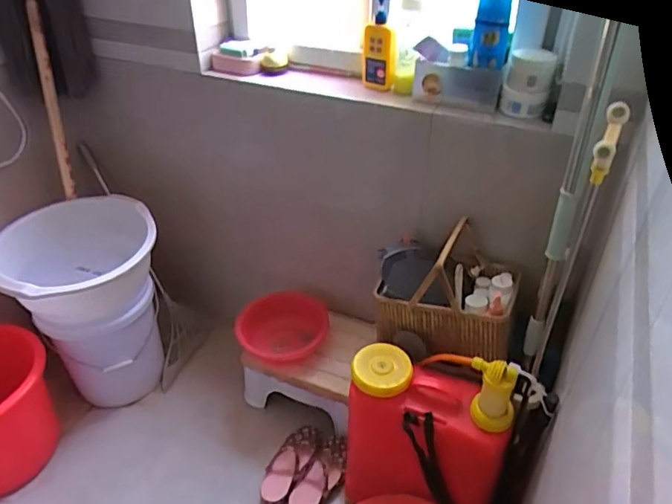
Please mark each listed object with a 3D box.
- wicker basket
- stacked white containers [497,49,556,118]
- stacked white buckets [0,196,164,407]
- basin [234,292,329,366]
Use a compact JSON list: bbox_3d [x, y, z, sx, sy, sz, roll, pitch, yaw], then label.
[{"bbox_3d":[0.246,0.090,1.194,0.308,0.220,0.235,2,39,9],"label":"wicker basket"},{"bbox_3d":[0.405,-0.359,1.130,0.100,0.121,0.102,6,39,13],"label":"stacked white containers"},{"bbox_3d":[-0.651,0.156,1.496,0.363,0.513,0.370,-3,38,2],"label":"stacked white buckets"},{"bbox_3d":[-0.148,0.202,1.458,0.254,0.115,0.207,10,40,18],"label":"basin"}]

